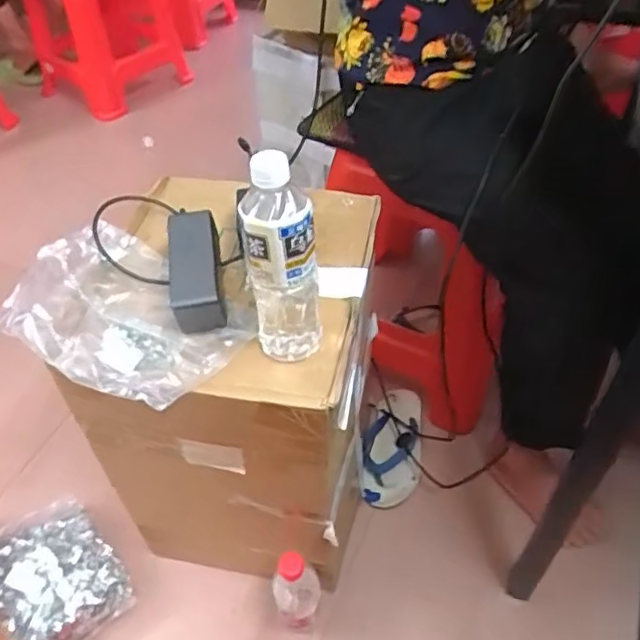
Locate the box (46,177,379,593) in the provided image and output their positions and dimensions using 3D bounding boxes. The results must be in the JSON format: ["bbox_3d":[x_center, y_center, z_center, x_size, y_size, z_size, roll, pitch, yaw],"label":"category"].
[{"bbox_3d":[-0.085,0.103,0.840,0.290,0.435,0.353,8,48,11],"label":"box"}]

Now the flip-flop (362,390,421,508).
[{"bbox_3d":[0.125,0.216,1.050,0.099,0.045,0.225,3,47,7],"label":"flip-flop"}]

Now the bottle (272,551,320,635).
[{"bbox_3d":[-0.031,0.369,0.825,0.062,0.185,0.063,-2,47,2],"label":"bottle"}]

